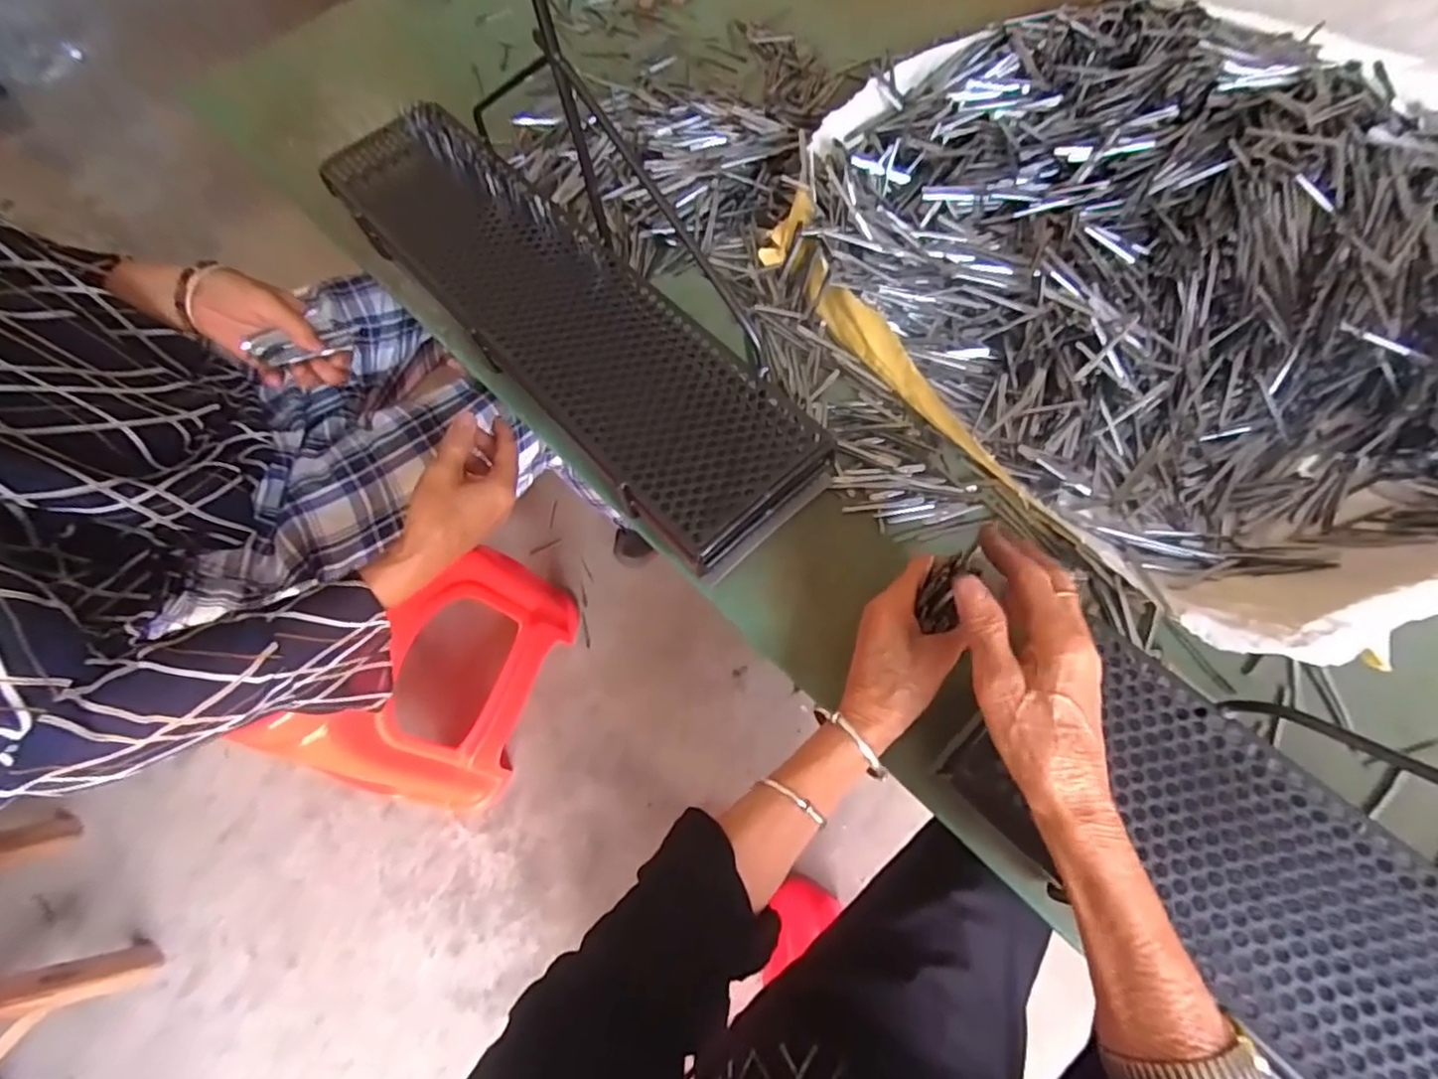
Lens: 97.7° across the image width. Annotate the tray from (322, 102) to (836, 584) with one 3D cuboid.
[{"bbox_3d":[-0.154,-0.212,0.579,0.148,0.048,0.579,-42,72,-10],"label":"tray"}]

